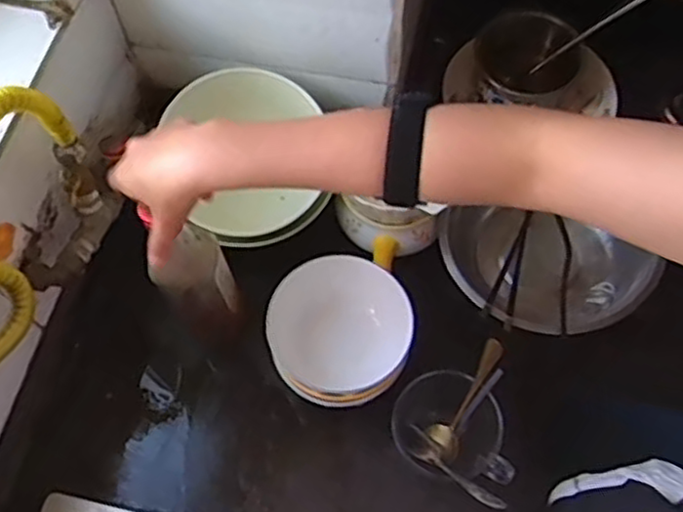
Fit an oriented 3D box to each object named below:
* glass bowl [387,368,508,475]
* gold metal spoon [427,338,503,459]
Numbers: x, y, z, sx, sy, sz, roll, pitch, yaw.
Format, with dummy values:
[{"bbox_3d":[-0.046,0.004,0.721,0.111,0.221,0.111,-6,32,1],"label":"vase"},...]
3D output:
[{"bbox_3d":[0.102,0.171,0.717,0.096,0.082,0.106,-26,67,-11],"label":"glass bowl"},{"bbox_3d":[0.124,0.138,0.696,0.034,0.143,0.017,28,29,14],"label":"gold metal spoon"}]

